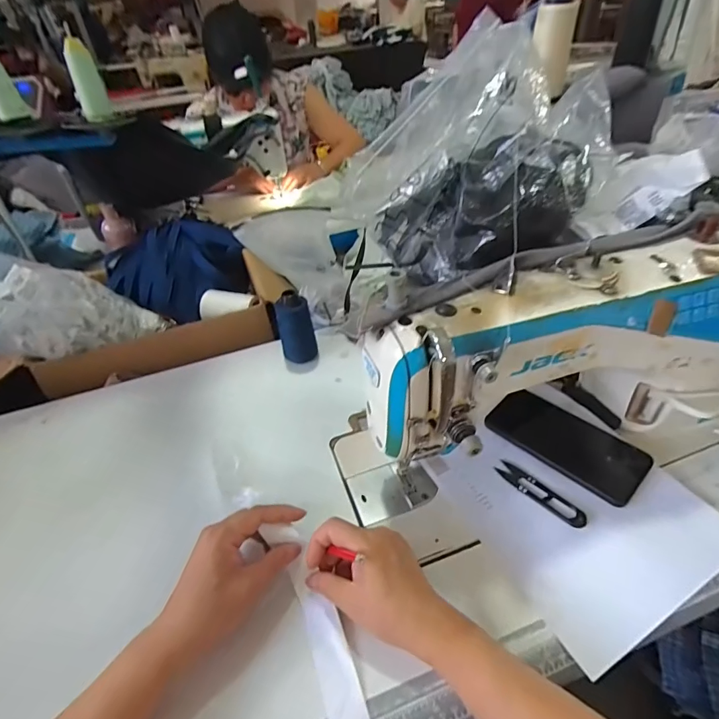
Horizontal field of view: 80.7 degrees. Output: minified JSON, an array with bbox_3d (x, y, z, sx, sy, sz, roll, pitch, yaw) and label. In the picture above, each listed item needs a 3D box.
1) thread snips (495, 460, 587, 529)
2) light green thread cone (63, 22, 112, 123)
[{"bbox_3d":[0.190,0.138,0.443,0.022,0.015,0.097,-31,46,-27],"label":"thread snips"},{"bbox_3d":[-0.448,-0.460,0.687,0.040,0.118,0.051,-21,42,-17],"label":"light green thread cone"}]

